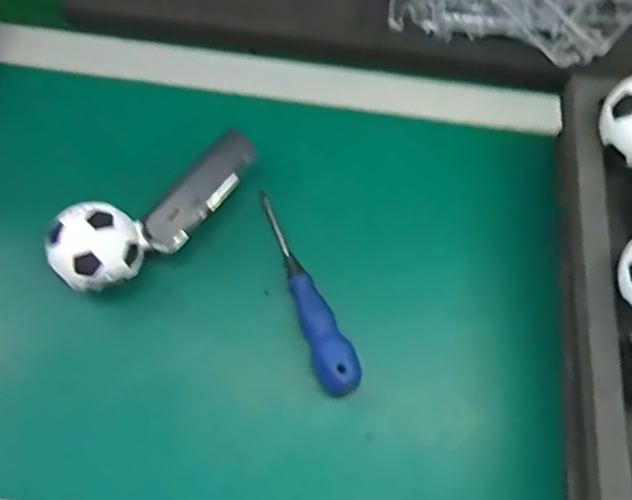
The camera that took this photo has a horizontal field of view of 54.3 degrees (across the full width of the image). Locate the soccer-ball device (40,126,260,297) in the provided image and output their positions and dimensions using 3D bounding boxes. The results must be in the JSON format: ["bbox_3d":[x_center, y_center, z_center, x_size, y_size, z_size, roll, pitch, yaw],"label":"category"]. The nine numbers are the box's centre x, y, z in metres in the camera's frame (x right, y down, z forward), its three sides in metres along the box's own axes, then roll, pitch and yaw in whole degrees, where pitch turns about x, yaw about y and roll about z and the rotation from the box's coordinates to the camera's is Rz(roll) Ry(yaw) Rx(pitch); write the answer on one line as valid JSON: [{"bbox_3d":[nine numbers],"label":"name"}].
[{"bbox_3d":[-0.112,-0.025,0.461,0.164,0.061,0.051,-31,72,-14],"label":"soccer-ball device"}]

